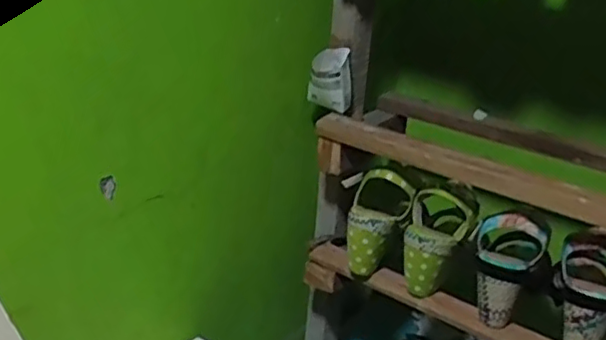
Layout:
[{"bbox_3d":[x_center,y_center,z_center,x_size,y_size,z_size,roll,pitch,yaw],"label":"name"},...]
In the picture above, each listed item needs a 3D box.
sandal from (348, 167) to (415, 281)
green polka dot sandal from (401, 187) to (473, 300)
[{"bbox_3d":[0.086,0.070,0.858,0.080,0.146,0.062,20,2,32],"label":"sandal"},{"bbox_3d":[0.171,0.093,0.832,0.080,0.127,0.072,10,22,11],"label":"green polka dot sandal"}]

